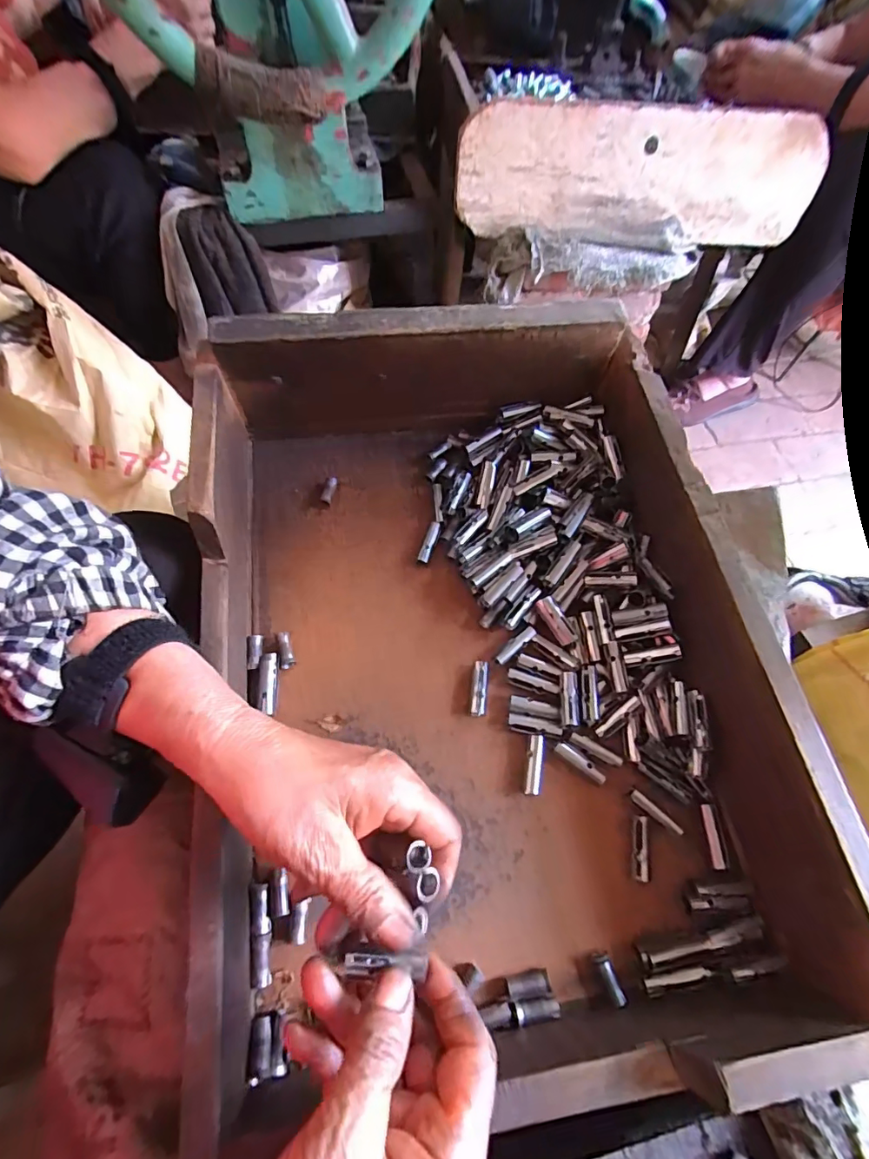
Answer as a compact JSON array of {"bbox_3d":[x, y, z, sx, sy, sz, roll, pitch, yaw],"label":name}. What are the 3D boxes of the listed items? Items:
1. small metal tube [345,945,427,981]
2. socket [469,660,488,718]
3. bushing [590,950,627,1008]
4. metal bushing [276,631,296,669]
[{"bbox_3d":[-0.022,0.173,0.225,0.036,0.008,0.011,-3,61,-6],"label":"small metal tube"},{"bbox_3d":[0.031,0.077,0.351,0.011,0.011,0.037,7,61,1],"label":"socket"},{"bbox_3d":[0.100,0.227,0.284,0.009,0.007,0.025,-19,64,-13],"label":"bushing"},{"bbox_3d":[-0.106,0.050,0.355,0.010,0.010,0.026,-13,62,-10],"label":"metal bushing"}]

